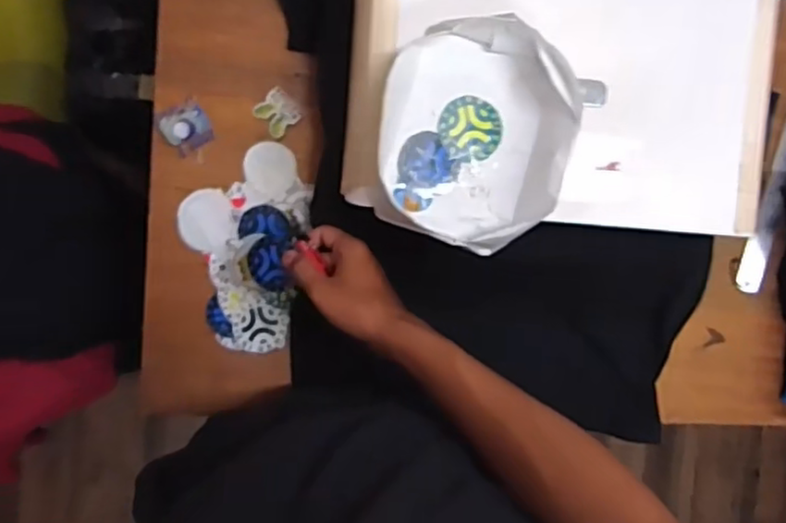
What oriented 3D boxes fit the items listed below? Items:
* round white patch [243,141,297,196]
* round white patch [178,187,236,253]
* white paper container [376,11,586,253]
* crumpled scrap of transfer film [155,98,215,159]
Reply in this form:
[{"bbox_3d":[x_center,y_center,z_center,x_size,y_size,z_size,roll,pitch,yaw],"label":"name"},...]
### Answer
[{"bbox_3d":[-0.132,-0.101,0.705,0.054,0.004,0.057,0,92,-10],"label":"round white patch"},{"bbox_3d":[-0.200,-0.044,0.695,0.055,0.007,0.065,0,92,-10],"label":"round white patch"},{"bbox_3d":[0.070,-0.108,0.557,0.154,0.050,0.186,9,90,-10],"label":"white paper container"},{"bbox_3d":[-0.218,-0.142,0.683,0.047,0.015,0.049,-36,97,-7],"label":"crumpled scrap of transfer film"}]

